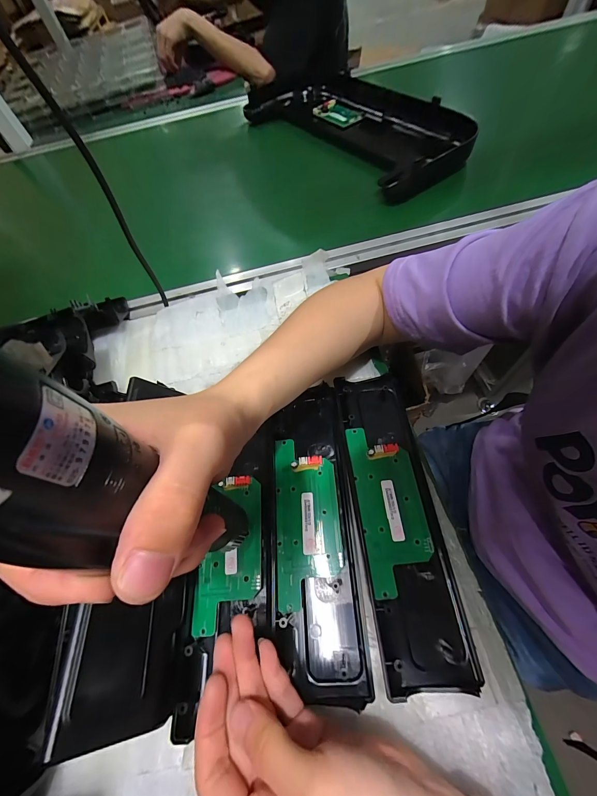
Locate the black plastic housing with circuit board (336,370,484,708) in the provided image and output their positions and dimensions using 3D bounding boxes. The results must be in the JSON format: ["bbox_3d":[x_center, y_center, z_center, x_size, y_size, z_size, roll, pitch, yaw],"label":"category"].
[{"bbox_3d":[0.086,0.089,0.265,0.070,0.019,0.243,-6,60,1],"label":"black plastic housing with circuit board"}]

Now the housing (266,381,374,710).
[{"bbox_3d":[0.010,0.101,0.264,0.069,0.015,0.239,-5,60,1],"label":"housing"}]

